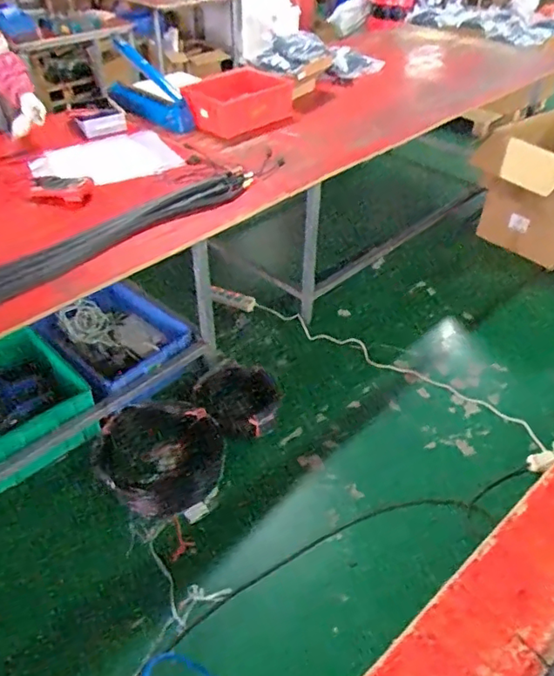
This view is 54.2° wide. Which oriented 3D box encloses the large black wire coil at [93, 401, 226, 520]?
[{"bbox_3d":[-0.386,0.384,1.848,0.425,0.063,0.396,1,41,-1],"label":"large black wire coil"}]

